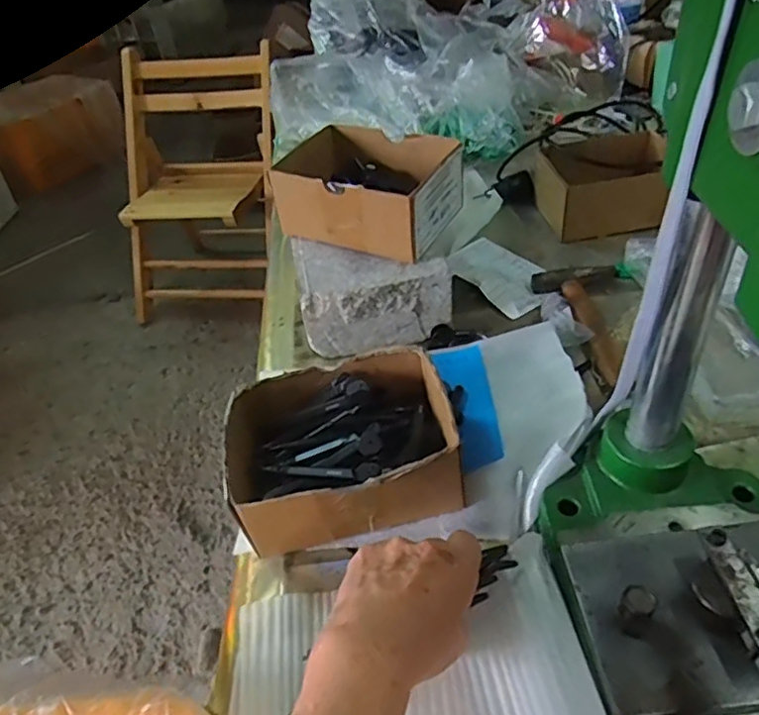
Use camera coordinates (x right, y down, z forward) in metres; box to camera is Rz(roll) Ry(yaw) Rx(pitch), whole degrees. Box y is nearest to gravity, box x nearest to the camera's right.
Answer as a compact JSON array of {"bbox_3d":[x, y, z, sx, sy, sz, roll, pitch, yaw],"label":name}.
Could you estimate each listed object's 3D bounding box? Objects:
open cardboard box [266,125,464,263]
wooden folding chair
[{"bbox_3d":[-0.009,-0.162,0.624,0.161,0.084,0.126,20,48,27],"label":"open cardboard box"},{"bbox_3d":[-0.449,-0.406,1.510,0.360,0.512,0.371,2,42,9],"label":"wooden folding chair"}]

